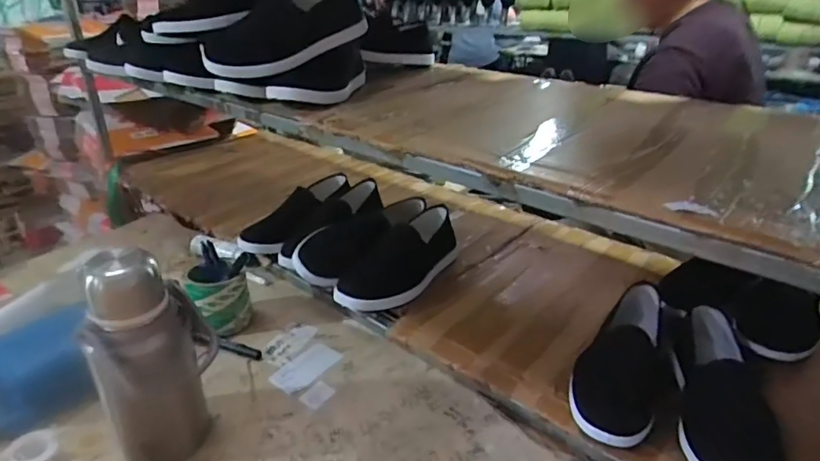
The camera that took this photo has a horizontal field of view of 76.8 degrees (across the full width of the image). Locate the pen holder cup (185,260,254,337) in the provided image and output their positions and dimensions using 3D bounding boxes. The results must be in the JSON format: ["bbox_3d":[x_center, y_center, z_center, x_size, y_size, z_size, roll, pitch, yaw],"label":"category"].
[{"bbox_3d":[-0.283,0.105,0.775,0.081,0.099,0.095,-13,30,-25],"label":"pen holder cup"}]

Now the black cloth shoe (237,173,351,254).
[{"bbox_3d":[-0.212,-0.038,1.003,0.100,0.072,0.247,13,29,23],"label":"black cloth shoe"}]

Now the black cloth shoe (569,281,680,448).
[{"bbox_3d":[0.283,0.158,0.654,0.107,0.089,0.271,17,31,28],"label":"black cloth shoe"}]

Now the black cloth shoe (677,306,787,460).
[{"bbox_3d":[0.371,0.199,0.606,0.098,0.083,0.271,13,29,22],"label":"black cloth shoe"}]

